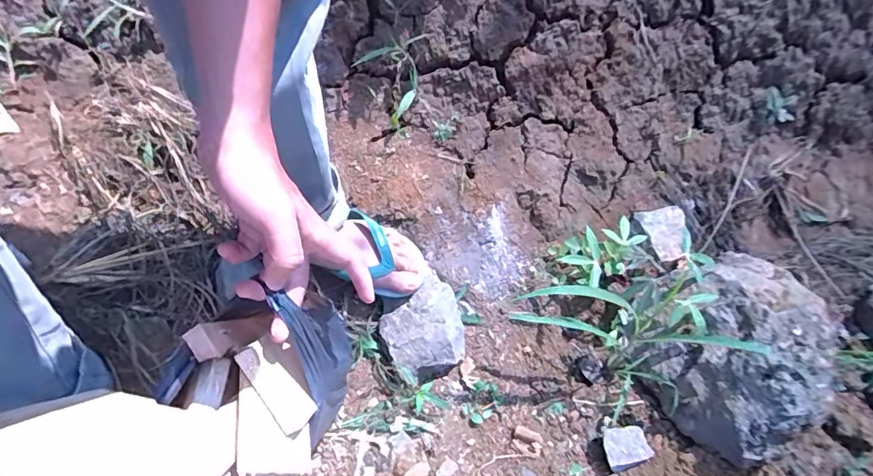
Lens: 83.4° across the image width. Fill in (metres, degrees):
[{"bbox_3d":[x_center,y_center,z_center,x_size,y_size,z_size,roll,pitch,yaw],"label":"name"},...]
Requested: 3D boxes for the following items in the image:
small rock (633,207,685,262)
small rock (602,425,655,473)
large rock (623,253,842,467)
[{"bbox_3d":[0.404,-0.008,0.866,0.087,0.042,0.098,-6,50,-6],"label":"small rock"},{"bbox_3d":[0.253,0.282,0.659,0.063,0.027,0.052,-8,50,-8],"label":"small rock"},{"bbox_3d":[0.427,0.134,0.685,0.292,0.166,0.217,-32,58,-26],"label":"large rock"}]

